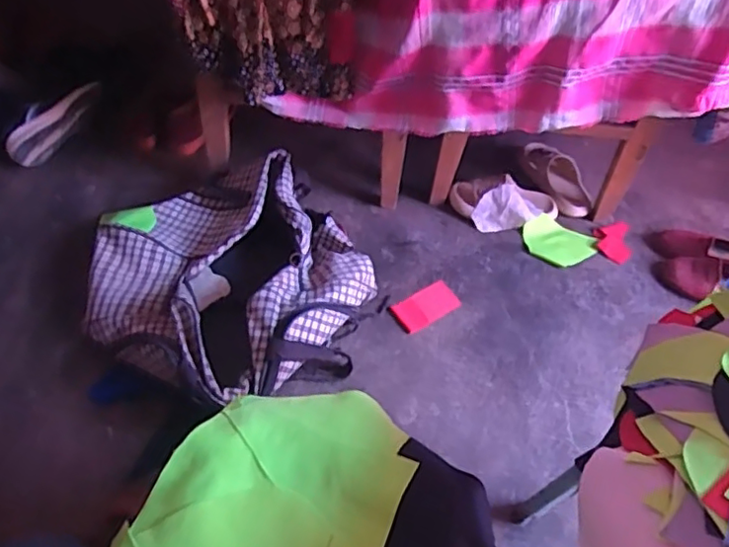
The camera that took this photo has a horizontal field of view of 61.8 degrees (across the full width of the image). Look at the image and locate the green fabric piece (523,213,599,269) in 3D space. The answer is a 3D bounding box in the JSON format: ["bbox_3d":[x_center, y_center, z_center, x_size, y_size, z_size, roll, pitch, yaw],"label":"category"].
[{"bbox_3d":[0.376,-0.062,1.171,0.140,0.037,0.087,19,51,10],"label":"green fabric piece"}]

